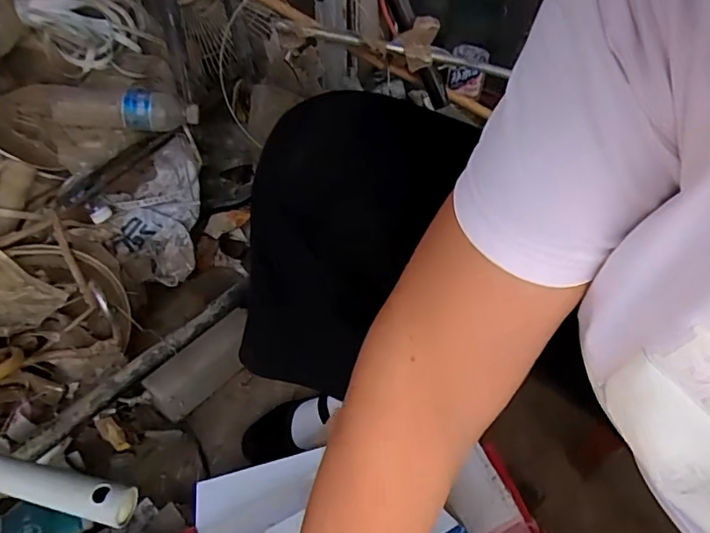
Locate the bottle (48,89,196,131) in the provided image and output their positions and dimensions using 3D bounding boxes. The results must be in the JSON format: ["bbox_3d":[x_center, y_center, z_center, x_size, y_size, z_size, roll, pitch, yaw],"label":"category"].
[{"bbox_3d":[-0.375,-0.258,0.887,0.218,0.061,0.062,1,51,1],"label":"bottle"}]

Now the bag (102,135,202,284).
[{"bbox_3d":[-0.337,-0.094,0.899,0.139,0.100,0.228,-2,51,-1],"label":"bag"}]

